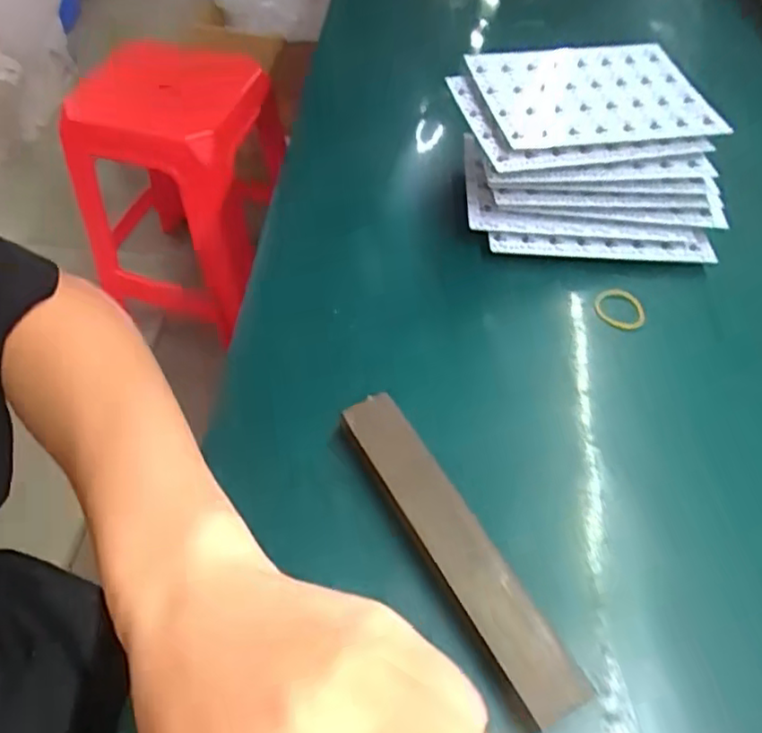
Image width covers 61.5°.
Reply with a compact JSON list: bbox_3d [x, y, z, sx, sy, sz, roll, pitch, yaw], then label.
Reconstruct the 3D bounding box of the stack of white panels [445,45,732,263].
[{"bbox_3d":[0.153,-0.167,0.495,0.180,0.074,0.161,-3,53,-3],"label":"stack of white panels"}]

